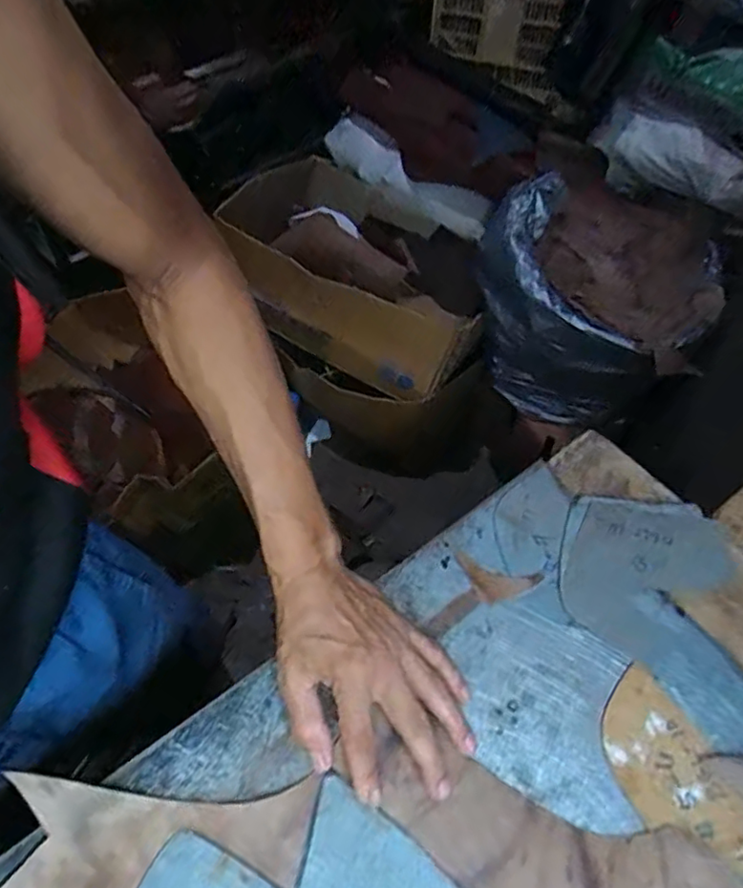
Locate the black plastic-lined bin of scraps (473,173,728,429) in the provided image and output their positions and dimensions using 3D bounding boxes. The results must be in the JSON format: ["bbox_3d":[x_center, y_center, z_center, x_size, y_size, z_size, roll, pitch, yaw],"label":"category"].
[{"bbox_3d":[0.434,-0.288,1.250,0.425,0.368,0.424,10,54,5],"label":"black plastic-lined bin of scraps"}]

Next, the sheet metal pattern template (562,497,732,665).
[{"bbox_3d":[0.210,0.089,0.464,0.146,0.005,0.111,-34,68,-19],"label":"sheet metal pattern template"}]

